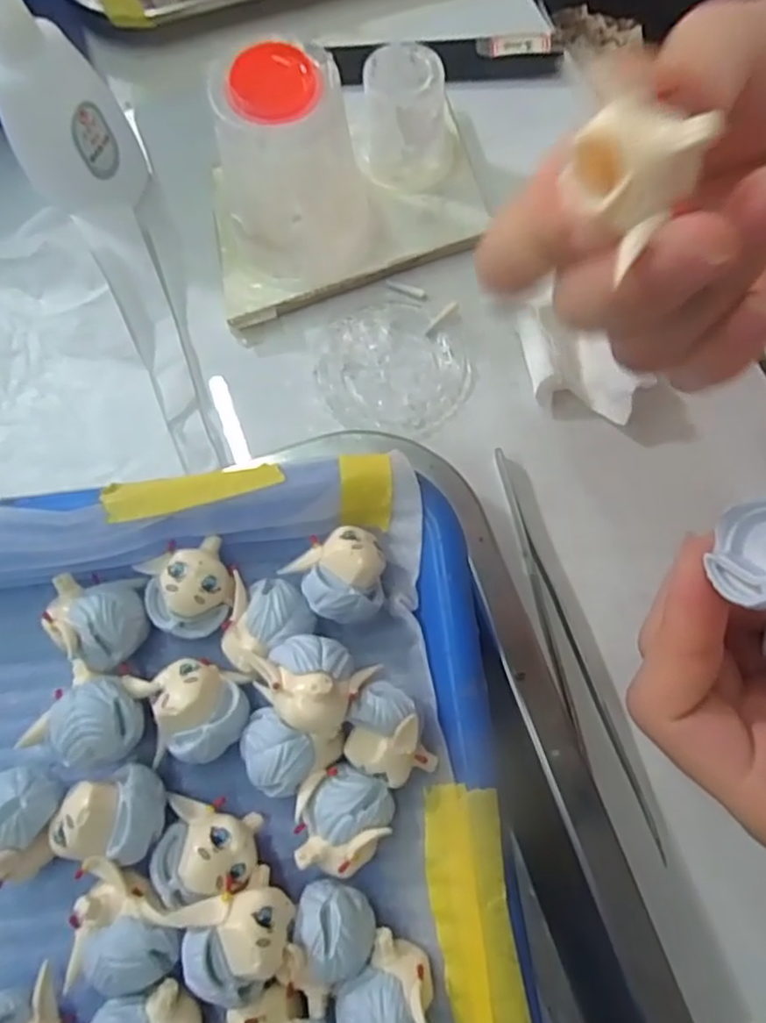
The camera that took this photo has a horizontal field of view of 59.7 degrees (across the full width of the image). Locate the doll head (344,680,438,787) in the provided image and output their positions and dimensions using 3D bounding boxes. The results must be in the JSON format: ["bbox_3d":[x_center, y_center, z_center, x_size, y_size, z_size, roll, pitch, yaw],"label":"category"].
[{"bbox_3d":[0.000,0.061,0.181,0.021,0.015,0.027,-22,75,-5],"label":"doll head"}]

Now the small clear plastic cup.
[{"bbox_3d":[0.010,-0.145,0.247,0.037,0.036,0.030,-3,74,0],"label":"small clear plastic cup"}]

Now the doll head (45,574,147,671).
[{"bbox_3d":[-0.083,0.032,0.195,0.025,0.019,0.025,-3,74,0],"label":"doll head"}]

